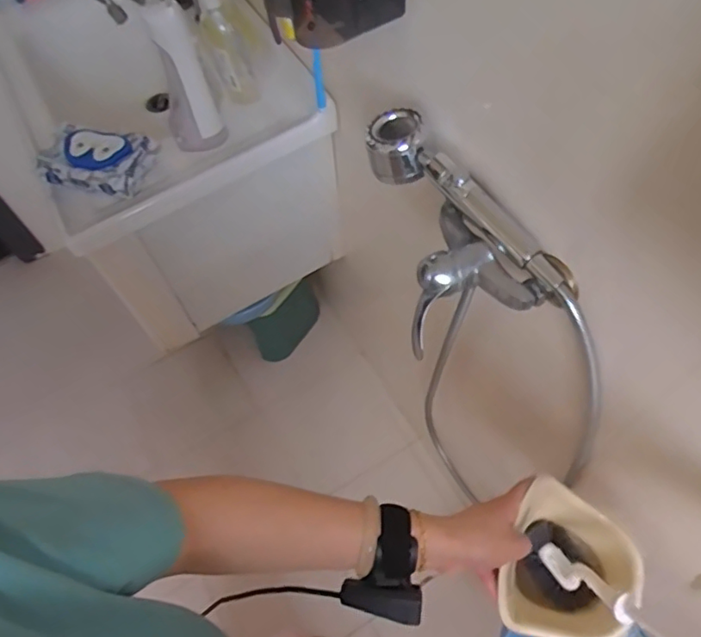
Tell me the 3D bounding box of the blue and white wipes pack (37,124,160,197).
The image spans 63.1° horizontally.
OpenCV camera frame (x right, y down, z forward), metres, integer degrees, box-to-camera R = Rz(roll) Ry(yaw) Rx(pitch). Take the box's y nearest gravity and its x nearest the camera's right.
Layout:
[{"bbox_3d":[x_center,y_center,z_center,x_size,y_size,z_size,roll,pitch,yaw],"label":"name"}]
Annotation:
[{"bbox_3d":[-0.396,-0.248,0.894,0.163,0.063,0.094,3,61,4],"label":"blue and white wipes pack"}]

